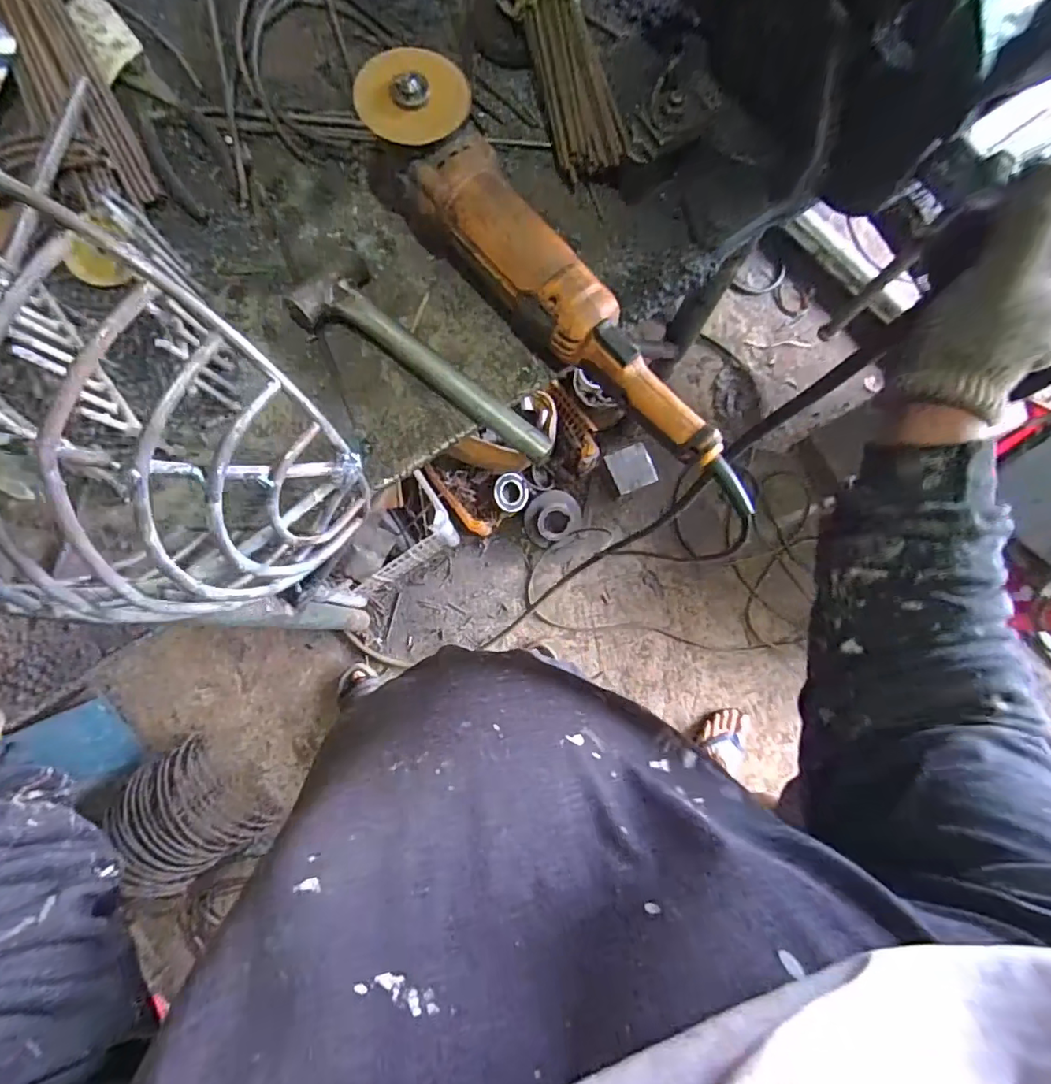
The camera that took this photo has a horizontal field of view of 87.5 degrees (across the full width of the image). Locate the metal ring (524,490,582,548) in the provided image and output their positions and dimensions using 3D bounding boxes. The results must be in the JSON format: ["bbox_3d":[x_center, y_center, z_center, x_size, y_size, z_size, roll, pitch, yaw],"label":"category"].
[{"bbox_3d":[0.064,-0.057,1.307,0.136,0.045,0.122,-31,98,-5],"label":"metal ring"}]

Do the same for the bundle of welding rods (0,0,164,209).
[{"bbox_3d":[-0.414,-0.427,0.473,0.070,0.023,0.318,-26,85,-5],"label":"bundle of welding rods"}]

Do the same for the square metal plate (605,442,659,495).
[{"bbox_3d":[0.245,-0.169,1.267,0.098,0.004,0.102,-17,109,30],"label":"square metal plate"}]

